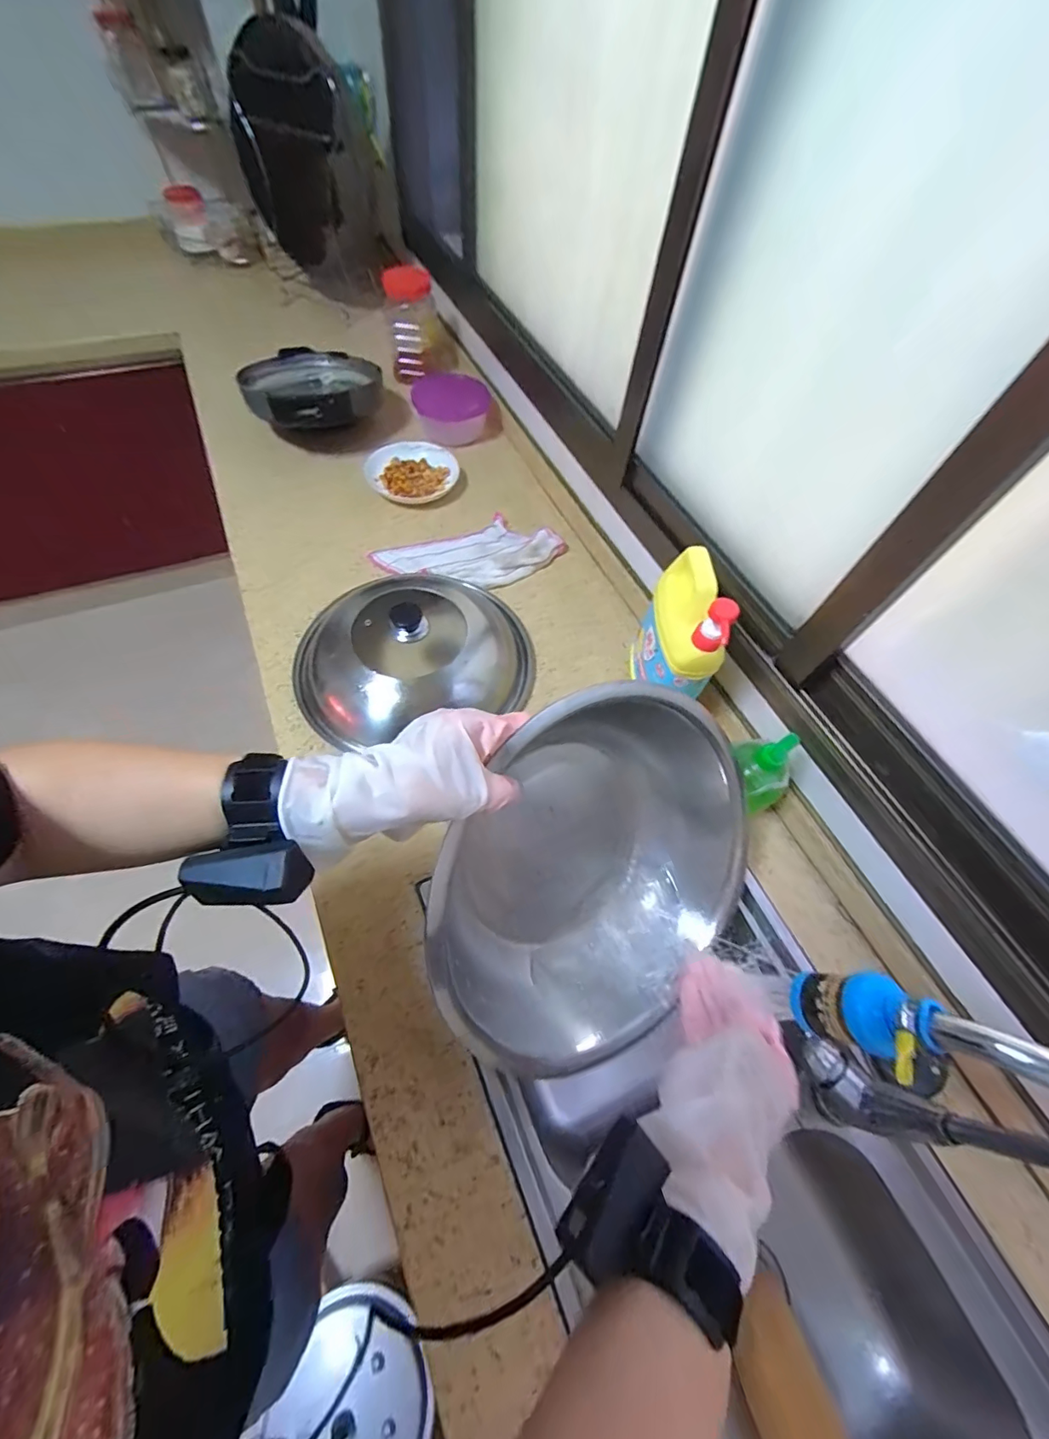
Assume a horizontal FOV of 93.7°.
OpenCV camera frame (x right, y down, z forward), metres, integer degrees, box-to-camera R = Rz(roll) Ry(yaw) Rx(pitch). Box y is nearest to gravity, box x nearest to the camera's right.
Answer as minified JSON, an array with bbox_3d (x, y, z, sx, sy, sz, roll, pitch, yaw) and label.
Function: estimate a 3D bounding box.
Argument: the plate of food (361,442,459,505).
[{"bbox_3d":[-0.213,-0.480,0.948,0.150,0.036,0.176,16,61,5],"label":"plate of food"}]

